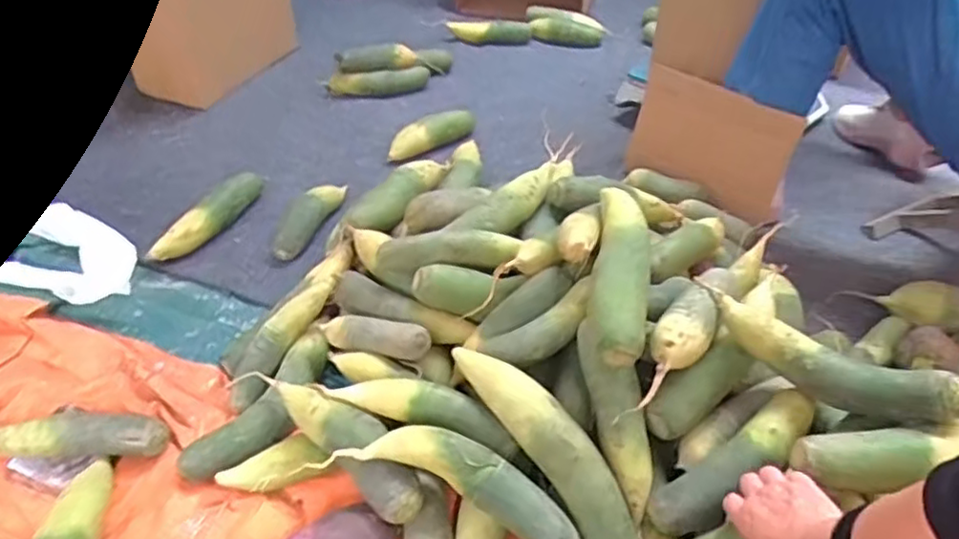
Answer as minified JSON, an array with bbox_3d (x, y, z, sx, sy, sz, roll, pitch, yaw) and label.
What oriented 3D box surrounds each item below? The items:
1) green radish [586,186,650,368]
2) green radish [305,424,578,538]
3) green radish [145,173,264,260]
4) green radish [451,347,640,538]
[{"bbox_3d":[0.161,-0.008,0.766,0.065,0.050,0.265,9,42,9],"label":"green radish"},{"bbox_3d":[-0.019,0.213,0.686,0.261,0.054,0.073,25,45,9],"label":"green radish"},{"bbox_3d":[-0.434,-0.087,1.099,0.053,0.059,0.230,13,42,13],"label":"green radish"},{"bbox_3d":[0.075,0.184,0.701,0.065,0.057,0.291,-26,67,-28],"label":"green radish"}]

